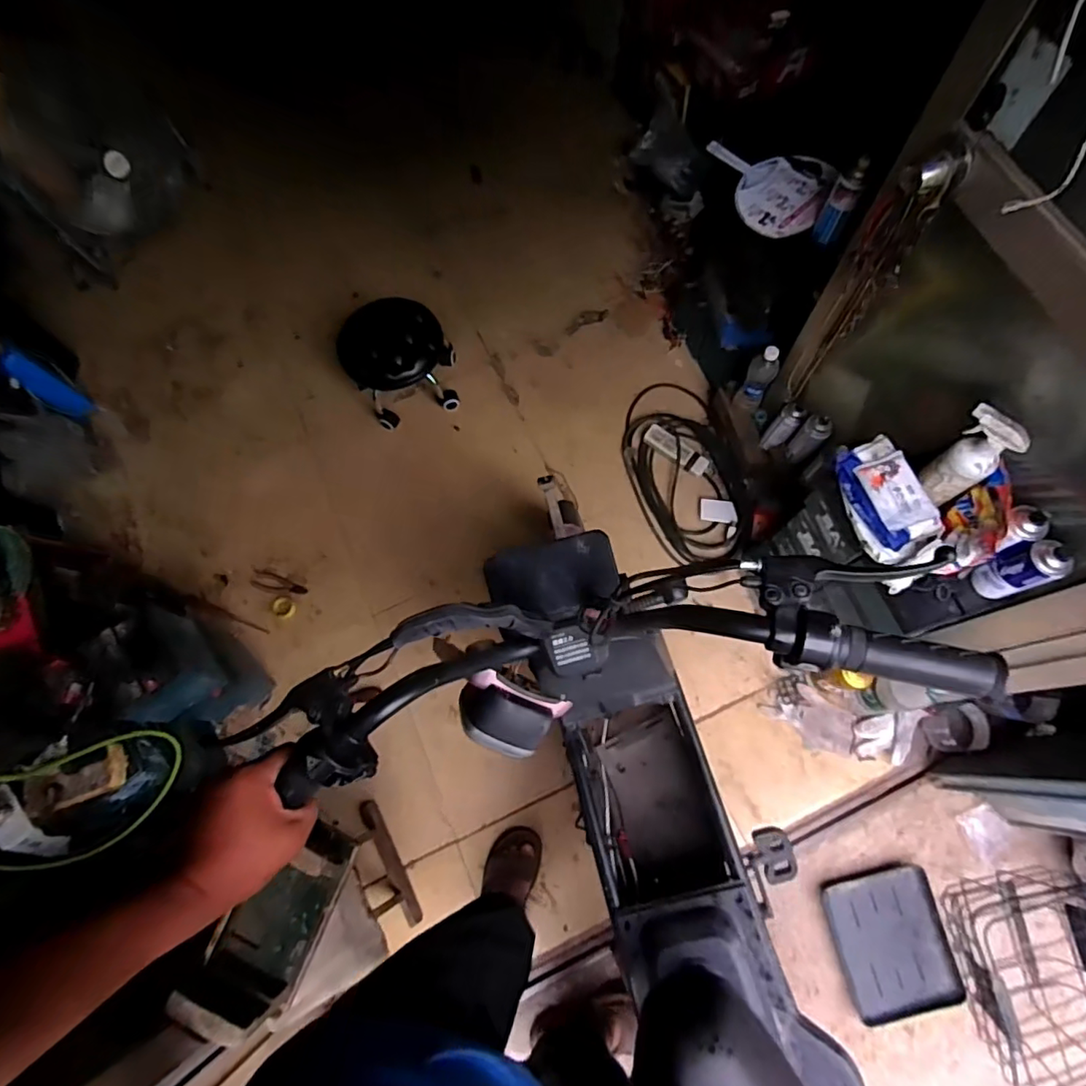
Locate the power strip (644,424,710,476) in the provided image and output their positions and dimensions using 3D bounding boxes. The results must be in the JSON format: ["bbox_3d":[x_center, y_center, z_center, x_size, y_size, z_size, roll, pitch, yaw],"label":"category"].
[{"bbox_3d":[0.375,-0.261,1.602,0.196,0.027,0.059,38,75,14],"label":"power strip"}]

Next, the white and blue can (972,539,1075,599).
[{"bbox_3d":[0.760,0.044,0.902,0.059,0.145,0.057,-1,69,1],"label":"white and blue can"}]

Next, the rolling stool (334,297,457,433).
[{"bbox_3d":[-0.412,-0.532,1.647,0.300,0.215,0.280,-1,69,1],"label":"rolling stool"}]

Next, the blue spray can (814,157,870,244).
[{"bbox_3d":[0.596,-0.680,1.143,0.048,0.154,0.058,24,72,10],"label":"blue spray can"}]

